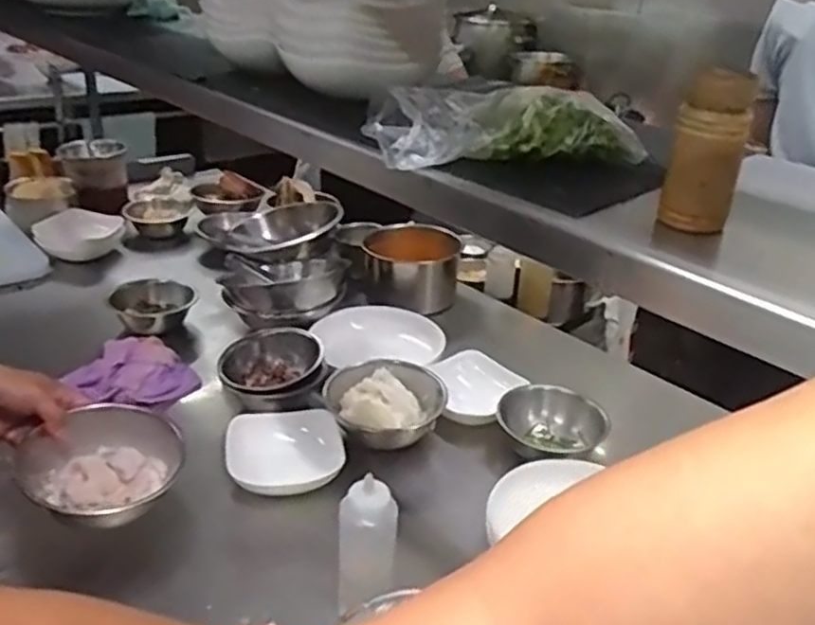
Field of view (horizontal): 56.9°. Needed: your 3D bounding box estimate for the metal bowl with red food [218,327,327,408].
[{"bbox_3d":[-0.202,0.077,1.116,0.150,0.051,0.146,-4,27,-16],"label":"metal bowl with red food"}]

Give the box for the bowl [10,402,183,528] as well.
[{"bbox_3d":[-0.335,0.170,0.826,0.167,0.063,0.152,3,26,-2],"label":"bowl"}]

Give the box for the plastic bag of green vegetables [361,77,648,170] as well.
[{"bbox_3d":[0.072,-0.163,0.635,0.208,0.051,0.127,-2,27,-11],"label":"plastic bag of green vegetables"}]

